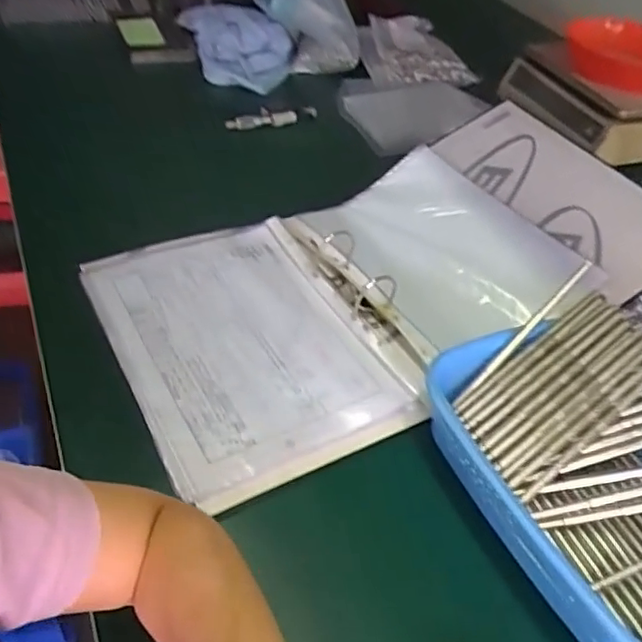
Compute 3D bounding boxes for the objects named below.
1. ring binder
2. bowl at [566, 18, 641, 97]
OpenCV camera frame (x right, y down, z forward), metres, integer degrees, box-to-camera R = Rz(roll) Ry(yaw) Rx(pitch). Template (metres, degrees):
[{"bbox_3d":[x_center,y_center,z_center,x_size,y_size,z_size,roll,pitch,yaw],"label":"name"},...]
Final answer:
[{"bbox_3d":[0.029,-0.026,0.647,0.478,0.074,0.305,-18,50,-26],"label":"ring binder"},{"bbox_3d":[0.497,-0.423,0.976,0.202,0.066,0.202,27,46,17],"label":"bowl"}]

